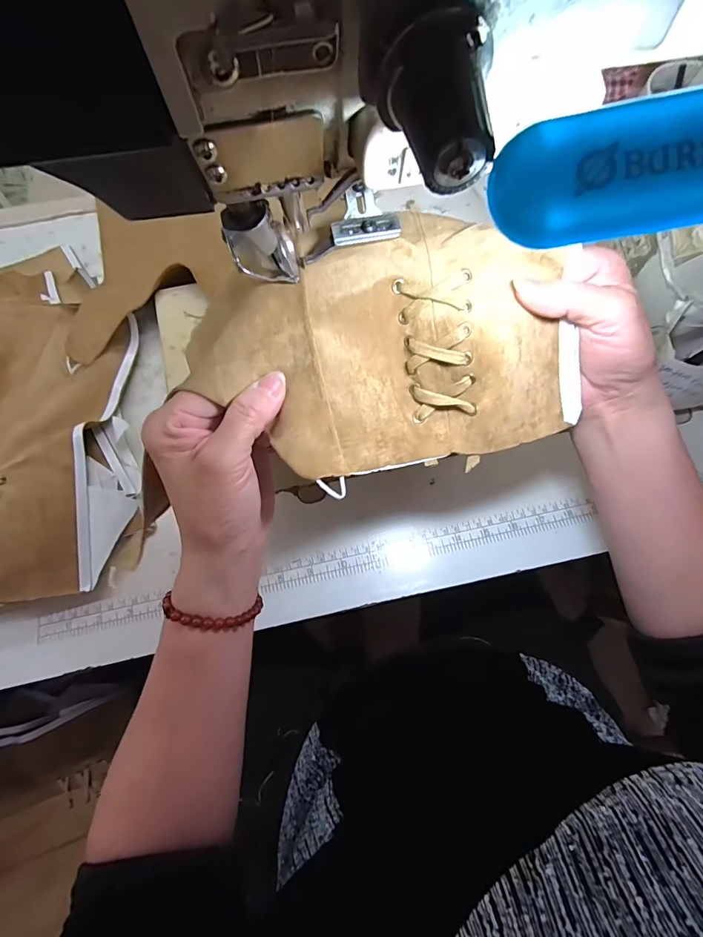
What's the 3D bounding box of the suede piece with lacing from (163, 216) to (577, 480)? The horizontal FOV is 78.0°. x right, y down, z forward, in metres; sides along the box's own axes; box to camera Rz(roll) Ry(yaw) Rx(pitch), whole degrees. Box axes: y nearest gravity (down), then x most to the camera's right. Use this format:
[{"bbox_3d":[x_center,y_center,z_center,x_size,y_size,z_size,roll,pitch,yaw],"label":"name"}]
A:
[{"bbox_3d":[0.021,-0.063,0.239,0.200,0.034,0.133,-16,94,-7],"label":"suede piece with lacing"}]

